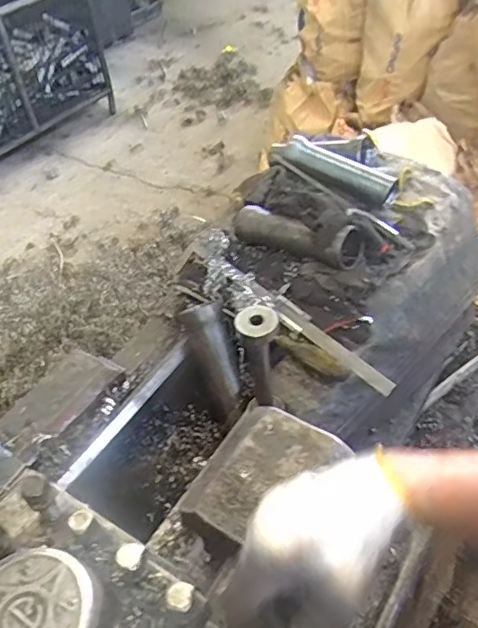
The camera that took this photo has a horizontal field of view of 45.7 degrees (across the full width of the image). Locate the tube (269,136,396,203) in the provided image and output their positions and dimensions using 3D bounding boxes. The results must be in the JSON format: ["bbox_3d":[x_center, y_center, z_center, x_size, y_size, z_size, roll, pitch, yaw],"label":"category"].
[{"bbox_3d":[0.147,-0.227,0.892,0.208,0.049,0.046,28,54,29],"label":"tube"}]

